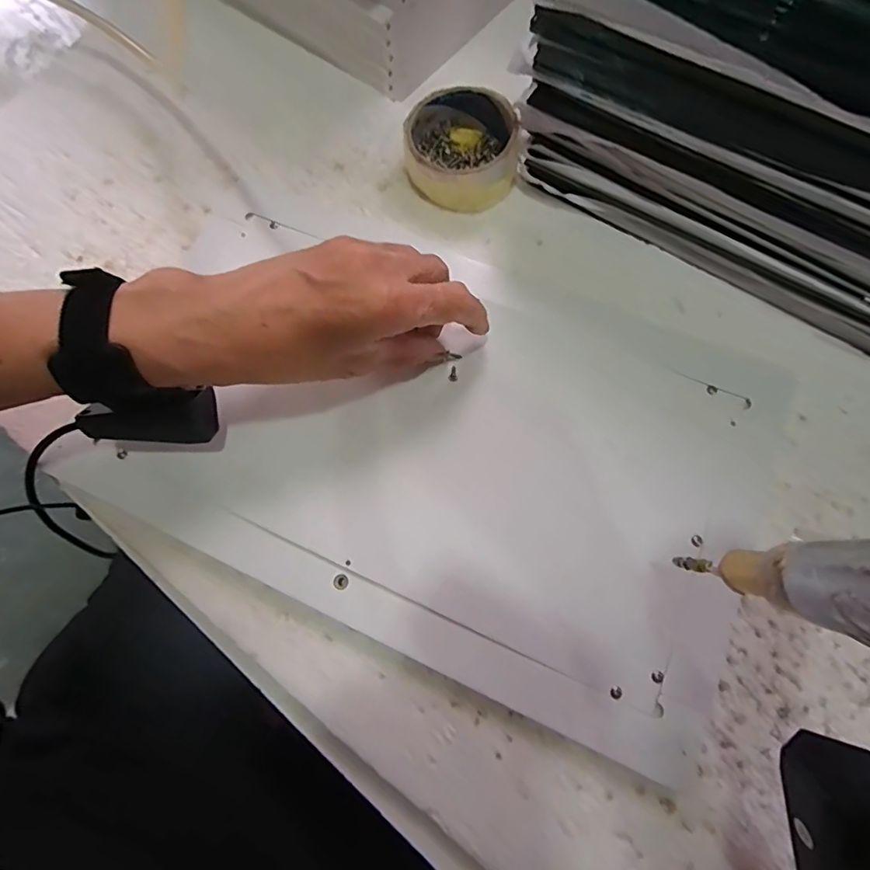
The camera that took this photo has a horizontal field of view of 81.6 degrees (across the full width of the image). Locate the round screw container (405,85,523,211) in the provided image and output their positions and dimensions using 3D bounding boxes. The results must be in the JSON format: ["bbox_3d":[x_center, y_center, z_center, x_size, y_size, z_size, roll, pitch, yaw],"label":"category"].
[{"bbox_3d":[0.021,-0.219,0.385,0.085,0.041,0.084,-1,72,2],"label":"round screw container"}]

